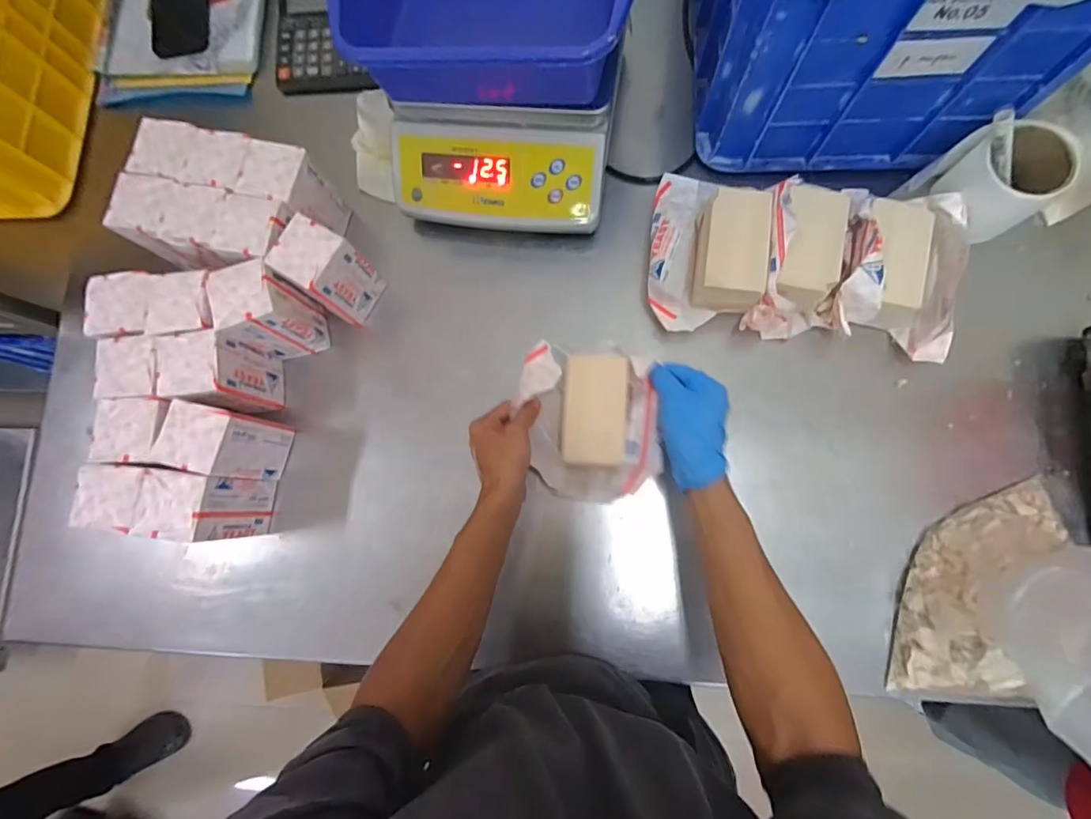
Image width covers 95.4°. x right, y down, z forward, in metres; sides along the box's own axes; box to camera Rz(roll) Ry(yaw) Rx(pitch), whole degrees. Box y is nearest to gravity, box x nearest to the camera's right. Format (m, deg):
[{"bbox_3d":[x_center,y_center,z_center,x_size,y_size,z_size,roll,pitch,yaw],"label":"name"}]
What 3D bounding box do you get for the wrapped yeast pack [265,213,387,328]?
[{"bbox_3d":[-0.249,-0.158,0.571,0.065,0.112,0.069,29,86,8],"label":"wrapped yeast pack"}]

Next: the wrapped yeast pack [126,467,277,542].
[{"bbox_3d":[-0.364,0.103,0.543,0.075,0.124,0.068,9,83,6],"label":"wrapped yeast pack"}]

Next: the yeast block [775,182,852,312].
[{"bbox_3d":[0.290,-0.175,0.547,0.069,0.053,0.126,11,83,7],"label":"yeast block"}]

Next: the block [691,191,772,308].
[{"bbox_3d":[0.206,-0.174,0.560,0.073,0.062,0.126,4,83,6],"label":"block"}]

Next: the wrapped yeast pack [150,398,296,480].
[{"bbox_3d":[-0.347,0.036,0.551,0.064,0.129,0.066,13,84,7],"label":"wrapped yeast pack"}]

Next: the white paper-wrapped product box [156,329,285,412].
[{"bbox_3d":[-0.362,-0.039,0.562,0.073,0.117,0.076,1,82,5],"label":"white paper-wrapped product box"}]

